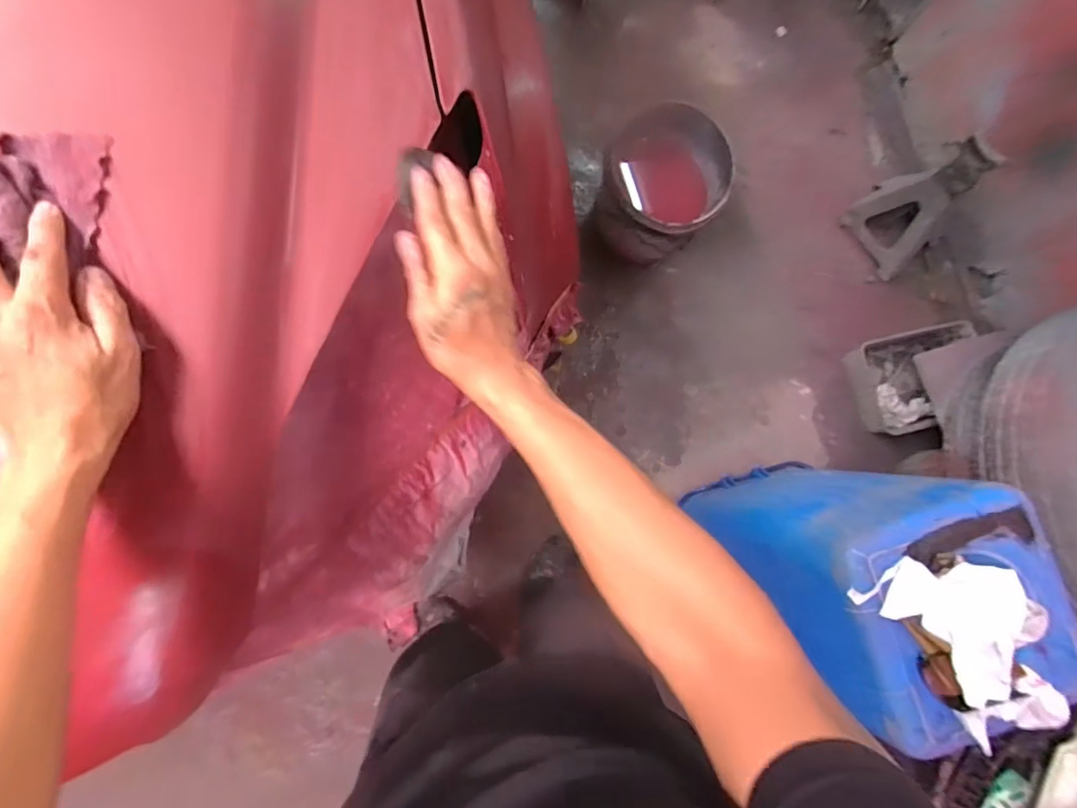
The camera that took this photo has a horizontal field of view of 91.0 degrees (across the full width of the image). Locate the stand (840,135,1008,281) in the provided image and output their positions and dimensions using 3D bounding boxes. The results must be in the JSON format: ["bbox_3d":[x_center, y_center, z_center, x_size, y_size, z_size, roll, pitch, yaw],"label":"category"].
[{"bbox_3d":[1.068,-0.545,1.425,0.270,0.354,0.233,-33,88,-9],"label":"stand"}]

